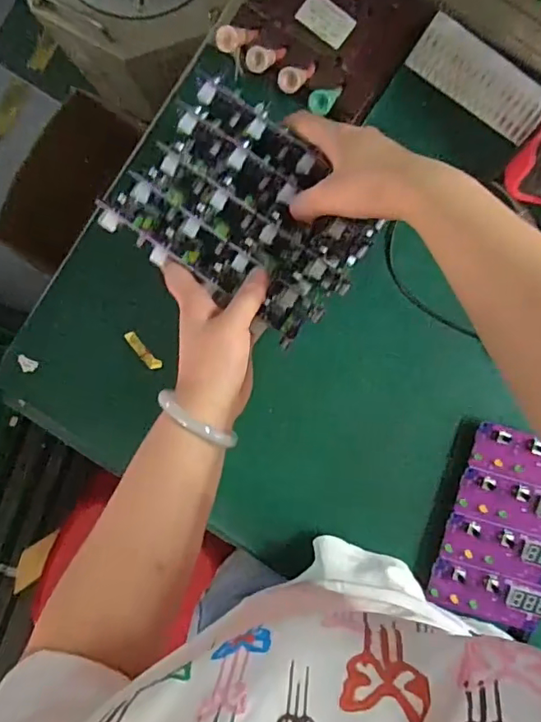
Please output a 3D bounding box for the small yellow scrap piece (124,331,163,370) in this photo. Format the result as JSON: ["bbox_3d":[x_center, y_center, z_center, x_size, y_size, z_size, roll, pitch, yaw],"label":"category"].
[{"bbox_3d":[-0.130,-0.009,0.552,0.014,0.010,0.047,-45,89,5],"label":"small yellow scrap piece"}]

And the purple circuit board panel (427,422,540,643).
[{"bbox_3d":[0.233,0.167,0.528,0.109,0.013,0.191,16,95,8],"label":"purple circuit board panel"}]

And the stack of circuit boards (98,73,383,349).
[{"bbox_3d":[-0.017,-0.119,0.434,0.187,0.035,0.141,36,94,2],"label":"stack of circuit boards"}]

